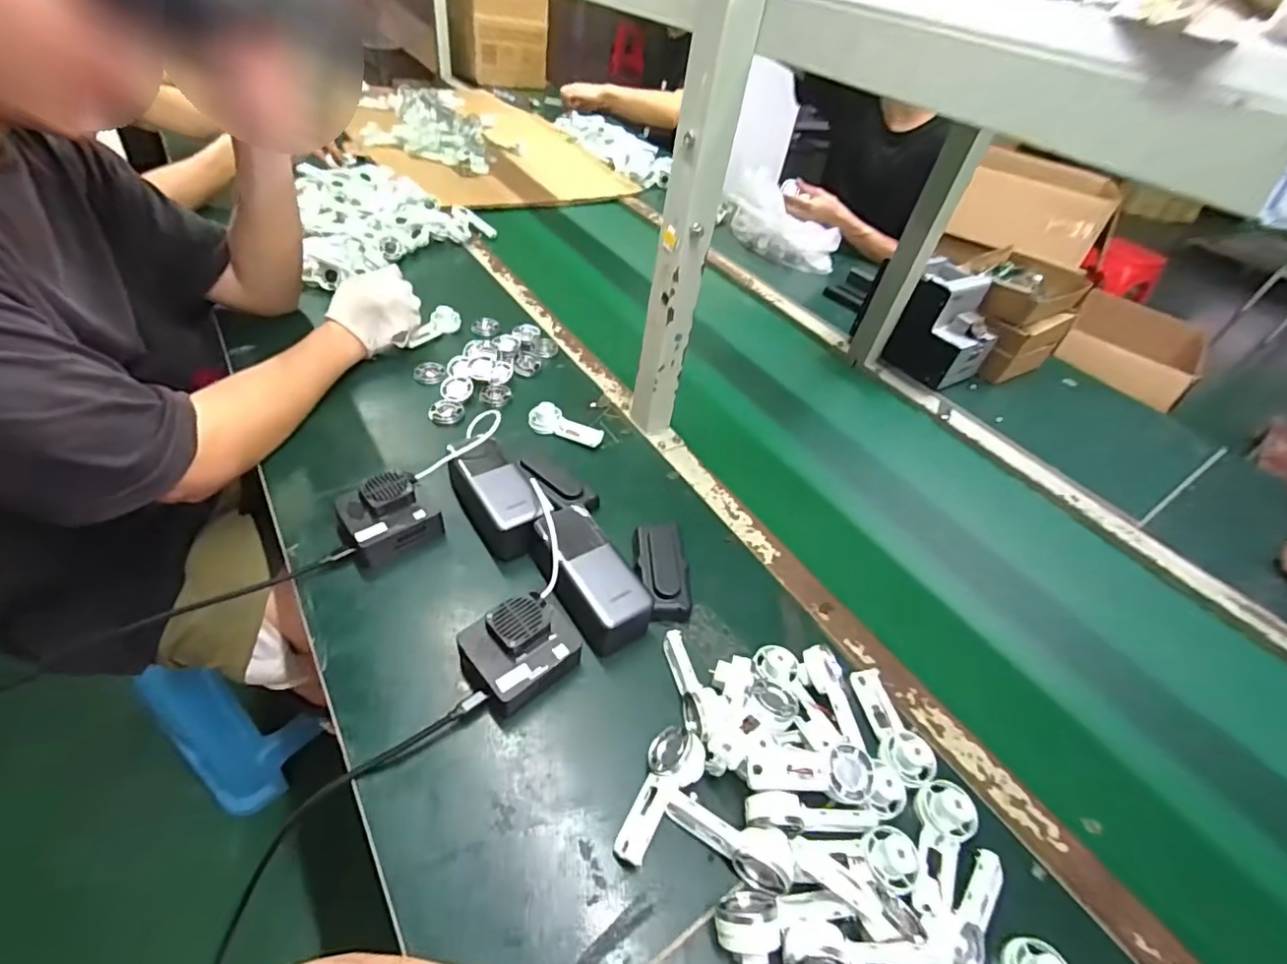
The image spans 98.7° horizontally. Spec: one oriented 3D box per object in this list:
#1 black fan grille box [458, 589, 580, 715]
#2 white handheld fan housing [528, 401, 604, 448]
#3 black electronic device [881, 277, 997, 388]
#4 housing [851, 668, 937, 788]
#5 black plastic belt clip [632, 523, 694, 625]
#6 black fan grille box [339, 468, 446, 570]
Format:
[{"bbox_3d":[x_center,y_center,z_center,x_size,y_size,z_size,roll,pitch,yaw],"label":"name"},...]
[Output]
[{"bbox_3d":[-0.101,0.137,0.452,0.084,0.046,0.072,-26,56,-34],"label":"black fan grille box"},{"bbox_3d":[-0.094,-0.069,0.670,0.092,0.025,0.032,19,44,7],"label":"white handheld fan housing"},{"bbox_3d":[0.490,-0.239,0.888,0.133,0.148,0.107,-18,51,-27],"label":"black electronic device"},{"bbox_3d":[0.206,0.201,0.462,0.031,0.033,0.095,-1,45,-13],"label":"housing"},{"bbox_3d":[0.019,0.086,0.542,0.048,0.031,0.097,1,45,-11],"label":"black plastic belt clip"},{"bbox_3d":[-0.245,0.031,0.528,0.082,0.048,0.078,-29,57,-35],"label":"black fan grille box"}]

